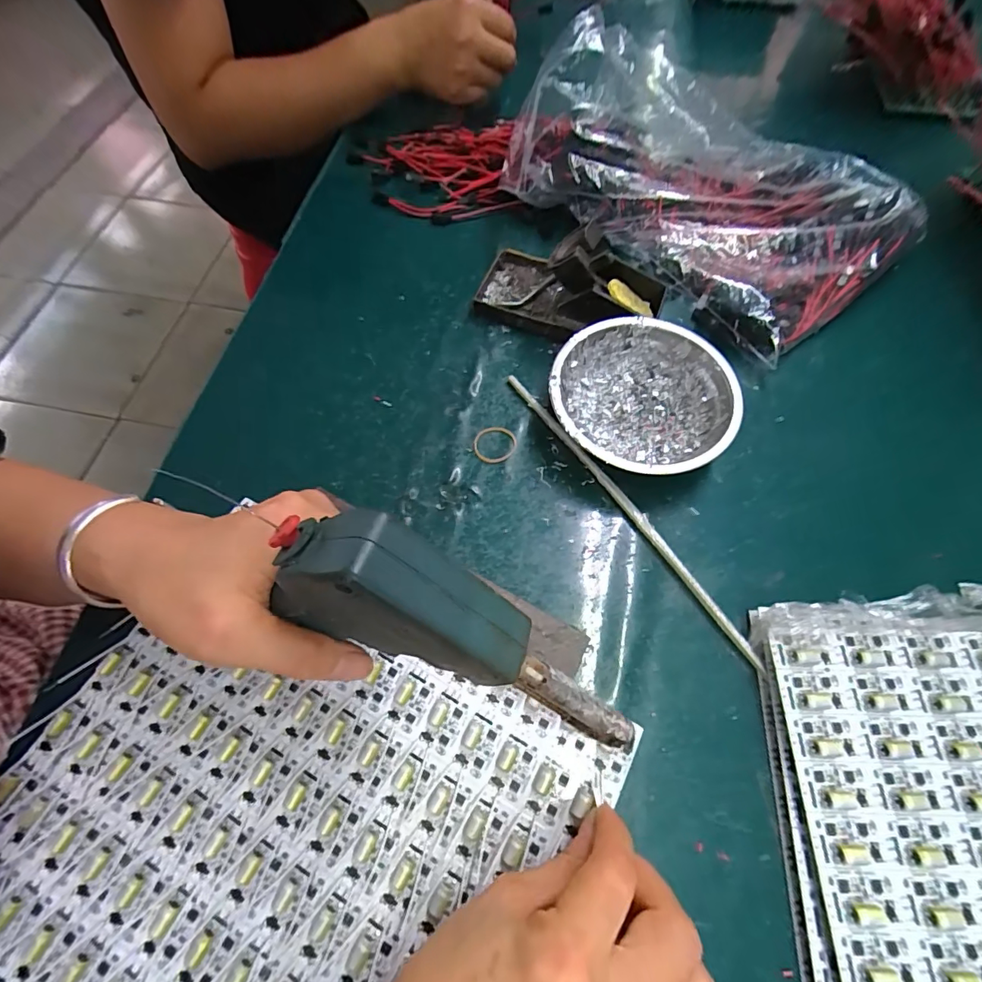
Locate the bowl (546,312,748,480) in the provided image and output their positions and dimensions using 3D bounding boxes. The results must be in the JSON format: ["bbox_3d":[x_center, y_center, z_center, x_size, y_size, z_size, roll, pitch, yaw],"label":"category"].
[{"bbox_3d":[0.104,-0.061,0.336,0.122,0.042,0.119,0,65,0],"label":"bowl"}]

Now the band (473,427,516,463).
[{"bbox_3d":[0.003,-0.034,0.345,0.031,0.004,0.030,0,65,0],"label":"band"}]

